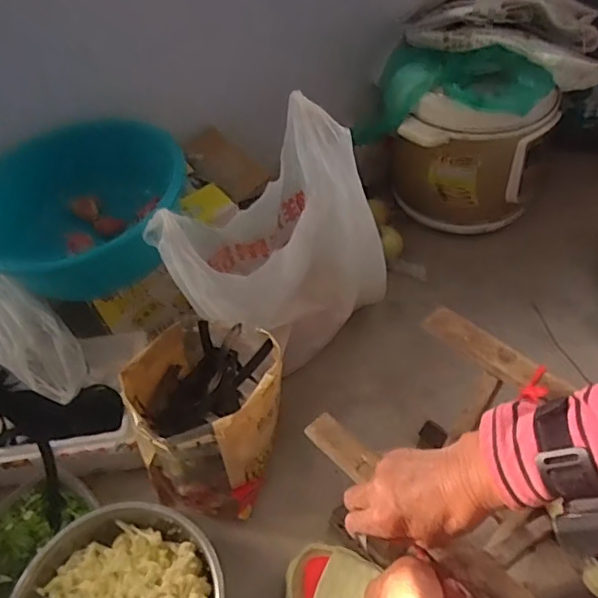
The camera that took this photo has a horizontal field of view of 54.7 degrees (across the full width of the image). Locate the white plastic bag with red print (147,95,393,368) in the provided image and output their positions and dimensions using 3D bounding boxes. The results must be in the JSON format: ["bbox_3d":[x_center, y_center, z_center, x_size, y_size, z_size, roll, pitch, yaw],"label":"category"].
[{"bbox_3d":[-0.046,-0.075,0.817,0.289,0.330,0.181,-33,52,-20],"label":"white plastic bag with red print"}]

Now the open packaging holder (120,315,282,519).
[{"bbox_3d":[-0.116,0.153,0.758,0.174,0.195,0.194,14,52,19],"label":"open packaging holder"}]

